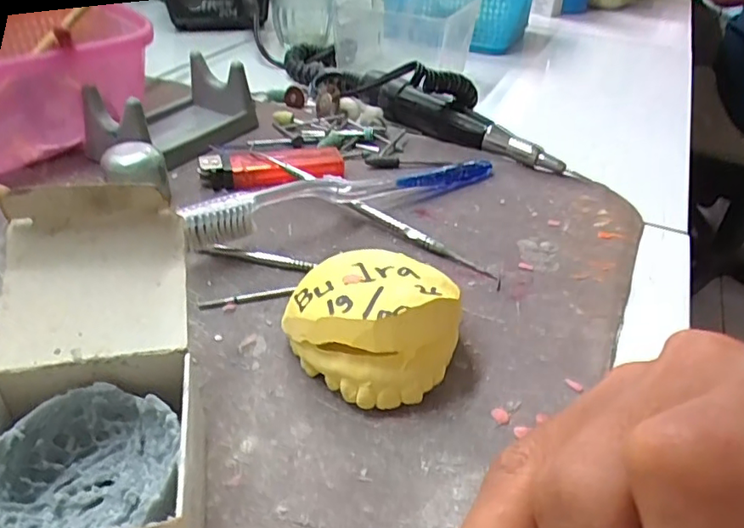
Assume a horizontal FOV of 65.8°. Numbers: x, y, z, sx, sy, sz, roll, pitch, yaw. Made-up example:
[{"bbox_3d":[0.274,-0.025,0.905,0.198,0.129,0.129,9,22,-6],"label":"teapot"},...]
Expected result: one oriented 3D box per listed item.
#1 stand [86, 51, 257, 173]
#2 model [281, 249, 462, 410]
[{"bbox_3d":[-0.123,-0.091,0.345,0.068,0.037,0.102,14,38,14],"label":"stand"},{"bbox_3d":[0.001,0.021,0.207,0.056,0.034,0.053,2,37,-2],"label":"model"}]

